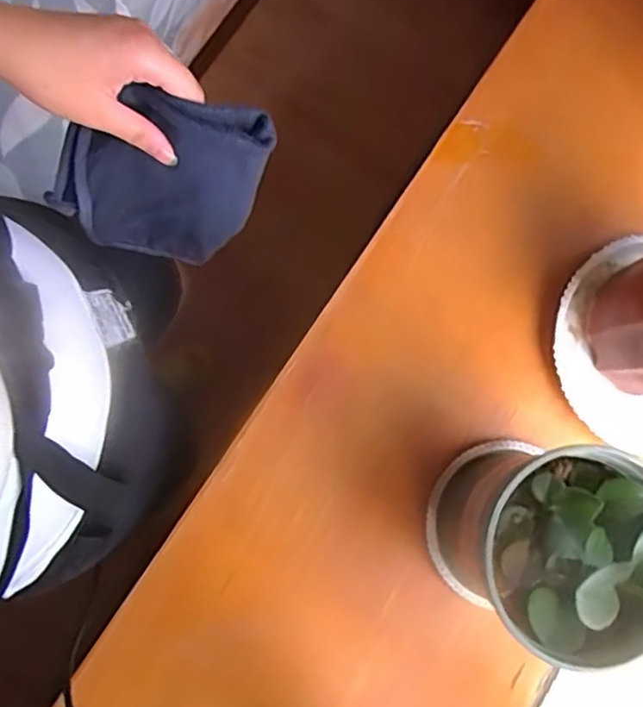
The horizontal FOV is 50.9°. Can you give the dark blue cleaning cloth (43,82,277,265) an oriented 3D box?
[{"bbox_3d":[-0.122,-0.123,0.506,0.135,0.198,0.032,18,67,-26],"label":"dark blue cleaning cloth"}]

